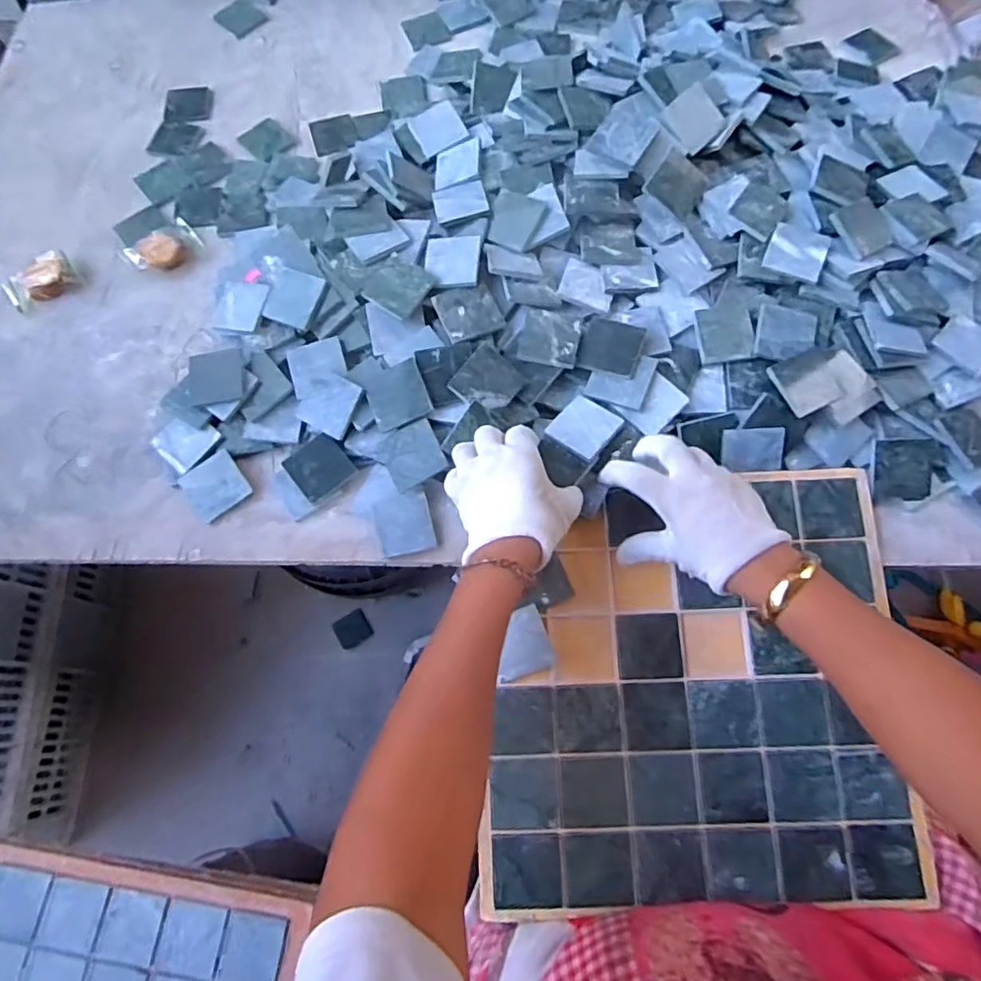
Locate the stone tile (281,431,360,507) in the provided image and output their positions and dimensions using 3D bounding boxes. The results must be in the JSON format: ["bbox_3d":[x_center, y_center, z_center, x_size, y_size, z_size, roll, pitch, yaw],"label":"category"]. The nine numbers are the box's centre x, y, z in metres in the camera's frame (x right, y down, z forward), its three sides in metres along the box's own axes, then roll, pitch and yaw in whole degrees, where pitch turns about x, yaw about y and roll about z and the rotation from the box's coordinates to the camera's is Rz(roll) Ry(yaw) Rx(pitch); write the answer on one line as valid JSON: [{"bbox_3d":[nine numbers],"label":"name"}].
[{"bbox_3d":[-0.151,-0.021,0.525,0.049,0.008,0.050,-39,84,-6],"label":"stone tile"}]

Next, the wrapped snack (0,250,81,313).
[{"bbox_3d":[-0.463,-0.215,0.613,0.069,0.025,0.051,-39,74,-11],"label":"wrapped snack"}]

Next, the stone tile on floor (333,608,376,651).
[{"bbox_3d":[-0.220,0.221,0.952,0.054,0.013,0.049,-31,72,-9],"label":"stone tile on floor"}]

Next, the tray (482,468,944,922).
[{"bbox_3d":[0.154,0.149,0.462,0.313,0.016,0.310,-3,77,3],"label":"tray"}]

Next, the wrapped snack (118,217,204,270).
[{"bbox_3d":[-0.342,-0.255,0.620,0.071,0.019,0.051,-43,74,-12],"label":"wrapped snack"}]

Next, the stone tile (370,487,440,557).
[{"bbox_3d":[-0.072,0.027,0.504,0.046,0.008,0.052,-12,76,-19],"label":"stone tile"}]

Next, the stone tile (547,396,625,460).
[{"bbox_3d":[0.080,-0.054,0.502,0.049,0.009,0.050,39,76,14],"label":"stone tile"}]

